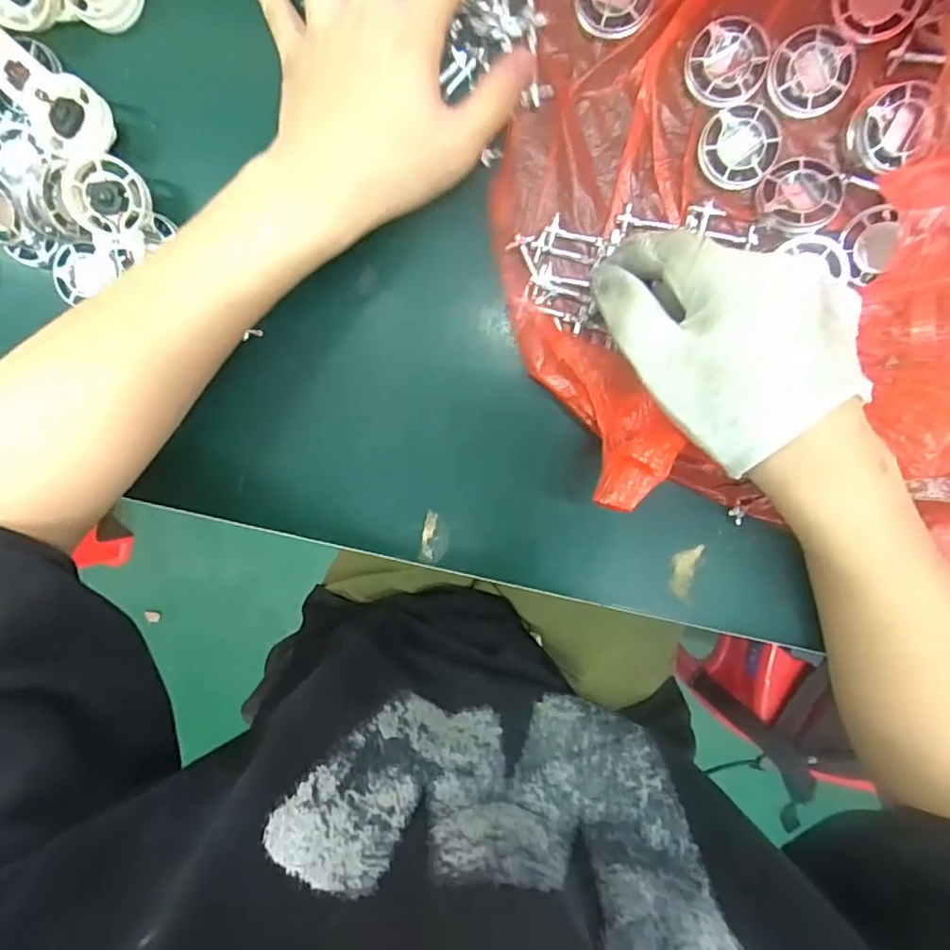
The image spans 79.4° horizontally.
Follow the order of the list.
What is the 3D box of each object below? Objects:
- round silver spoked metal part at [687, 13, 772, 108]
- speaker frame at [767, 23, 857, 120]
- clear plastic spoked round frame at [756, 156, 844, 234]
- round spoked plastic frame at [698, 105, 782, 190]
[{"bbox_3d":[0.124,-0.203,0.283,0.038,0.007,0.038,1,98,5],"label":"round silver spoked metal part"},{"bbox_3d":[0.164,-0.197,0.280,0.040,0.007,0.037,-20,96,7],"label":"speaker frame"},{"bbox_3d":[0.160,-0.139,0.281,0.036,0.012,0.035,1,98,5],"label":"clear plastic spoked round frame"},{"bbox_3d":[0.133,-0.164,0.287,0.037,0.004,0.037,1,98,5],"label":"round spoked plastic frame"}]

